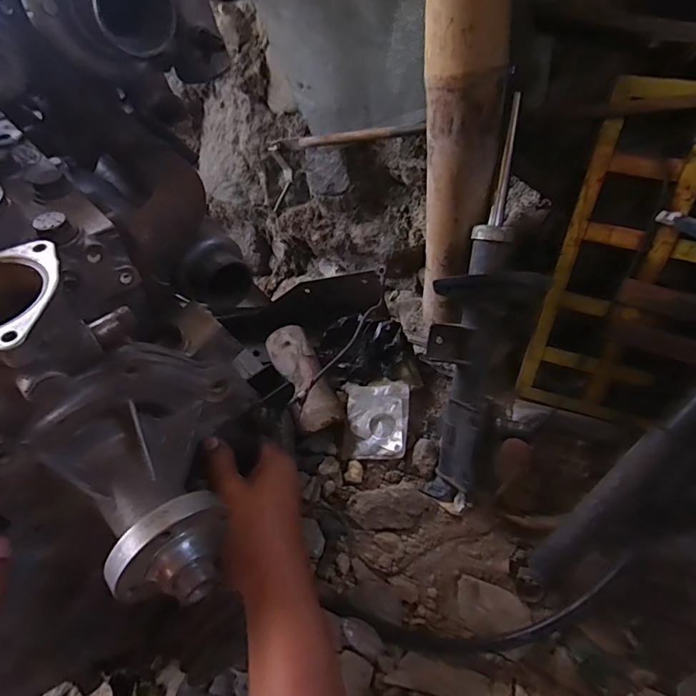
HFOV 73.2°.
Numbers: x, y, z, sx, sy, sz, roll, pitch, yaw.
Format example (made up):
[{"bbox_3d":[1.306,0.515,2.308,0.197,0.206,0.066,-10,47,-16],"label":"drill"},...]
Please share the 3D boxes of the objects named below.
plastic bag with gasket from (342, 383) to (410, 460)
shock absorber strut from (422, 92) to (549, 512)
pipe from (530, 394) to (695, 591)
[{"bbox_3d":[0.048,0.125,0.820,0.117,0.020,0.145,-5,56,17],"label":"plastic bag with gasket"},{"bbox_3d":[0.187,-0.039,0.661,0.127,0.564,0.095,12,11,22],"label":"shock absorber strut"},{"bbox_3d":[0.416,0.071,0.544,0.582,0.056,0.054,-54,44,12],"label":"pipe"}]

